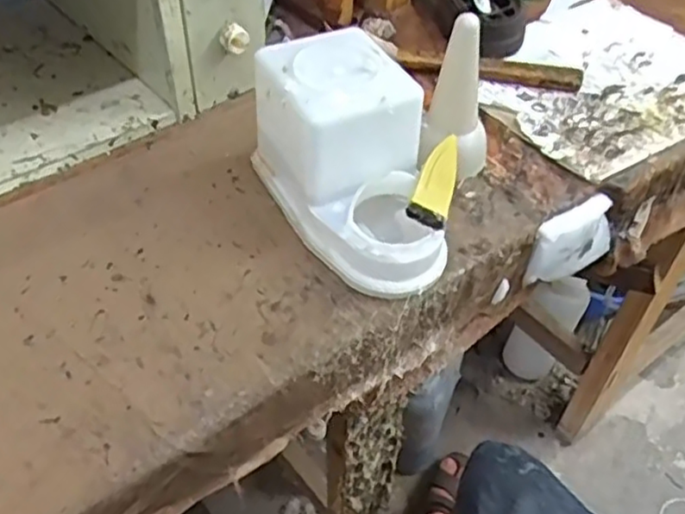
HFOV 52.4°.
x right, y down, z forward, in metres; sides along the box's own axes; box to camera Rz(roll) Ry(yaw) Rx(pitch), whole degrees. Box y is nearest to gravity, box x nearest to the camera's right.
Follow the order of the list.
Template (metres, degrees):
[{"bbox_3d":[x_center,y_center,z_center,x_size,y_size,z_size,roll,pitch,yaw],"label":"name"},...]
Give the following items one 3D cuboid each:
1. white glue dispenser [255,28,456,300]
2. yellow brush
[{"bbox_3d":[0.011,-0.075,0.551,0.102,0.120,0.199,-21,52,-21],"label":"white glue dispenser"},{"bbox_3d":[0.077,-0.061,0.550,0.027,0.025,0.131,16,36,11],"label":"yellow brush"}]

